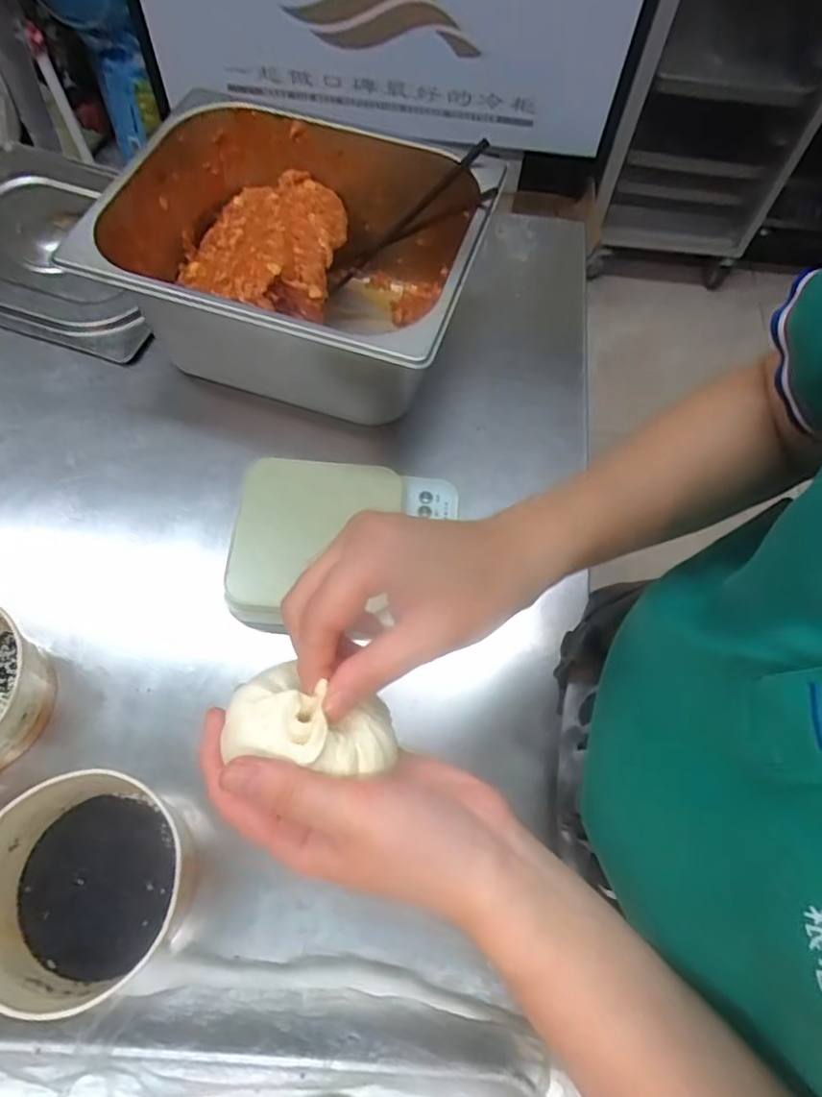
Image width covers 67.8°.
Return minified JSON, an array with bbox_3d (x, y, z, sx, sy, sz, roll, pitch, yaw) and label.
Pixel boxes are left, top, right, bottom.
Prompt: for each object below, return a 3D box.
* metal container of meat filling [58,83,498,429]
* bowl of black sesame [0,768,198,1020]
[{"bbox_3d":[-0.104,-0.263,0.597,0.319,0.155,0.267,17,64,6],"label":"metal container of meat filling"},{"bbox_3d":[-0.217,0.220,0.403,0.122,0.065,0.119,1,63,-2],"label":"bowl of black sesame"}]

